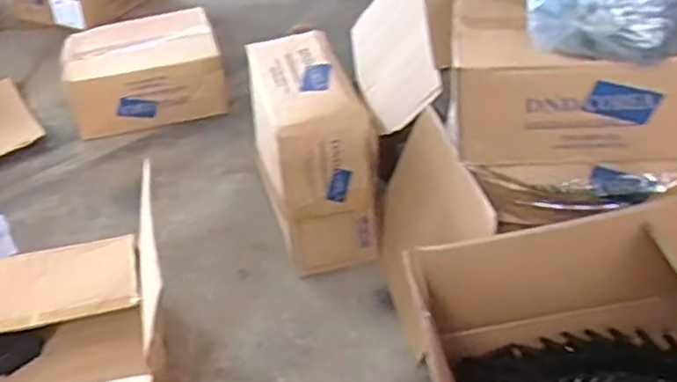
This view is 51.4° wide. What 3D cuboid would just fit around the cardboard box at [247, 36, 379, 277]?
[{"bbox_3d":[-0.055,-0.066,1.179,0.148,0.287,0.323,-12,38,-12],"label":"cardboard box"}]

